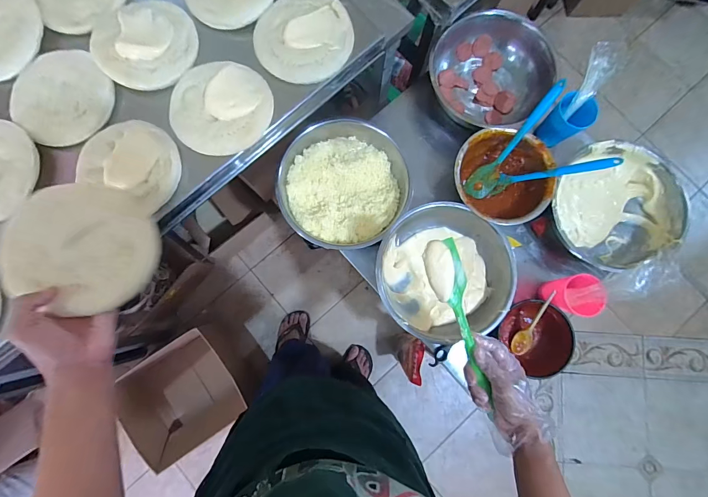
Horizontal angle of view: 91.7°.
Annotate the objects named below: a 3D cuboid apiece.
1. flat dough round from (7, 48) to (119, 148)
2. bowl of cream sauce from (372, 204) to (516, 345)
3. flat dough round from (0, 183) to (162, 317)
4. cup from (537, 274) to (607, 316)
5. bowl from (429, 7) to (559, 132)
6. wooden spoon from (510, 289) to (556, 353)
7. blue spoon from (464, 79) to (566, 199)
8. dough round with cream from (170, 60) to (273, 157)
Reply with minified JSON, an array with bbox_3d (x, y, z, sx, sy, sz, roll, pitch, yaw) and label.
[{"bbox_3d":[-0.435,-0.228,0.511,0.136,0.016,0.142,0,81,-3],"label":"flat dough round"},{"bbox_3d":[0.175,0.043,0.683,0.257,0.081,0.246,0,82,-1],"label":"bowl of cream sauce"},{"bbox_3d":[-0.297,-0.001,0.384,0.134,0.018,0.139,3,83,-27],"label":"flat dough round"},{"bbox_3d":[0.411,0.091,0.662,0.075,0.102,0.074,0,82,-1],"label":"cup"},{"bbox_3d":[0.278,-0.366,0.731,0.233,0.139,0.210,37,83,4],"label":"bowl"},{"bbox_3d":[0.354,0.145,0.673,0.034,0.021,0.151,16,117,1],"label":"wooden spoon"},{"bbox_3d":[0.320,-0.215,0.694,0.051,0.027,0.257,36,108,3],"label":"blue spoon"},{"bbox_3d":[-0.197,-0.211,0.503,0.141,0.023,0.145,0,82,-1],"label":"dough round with cream"}]

